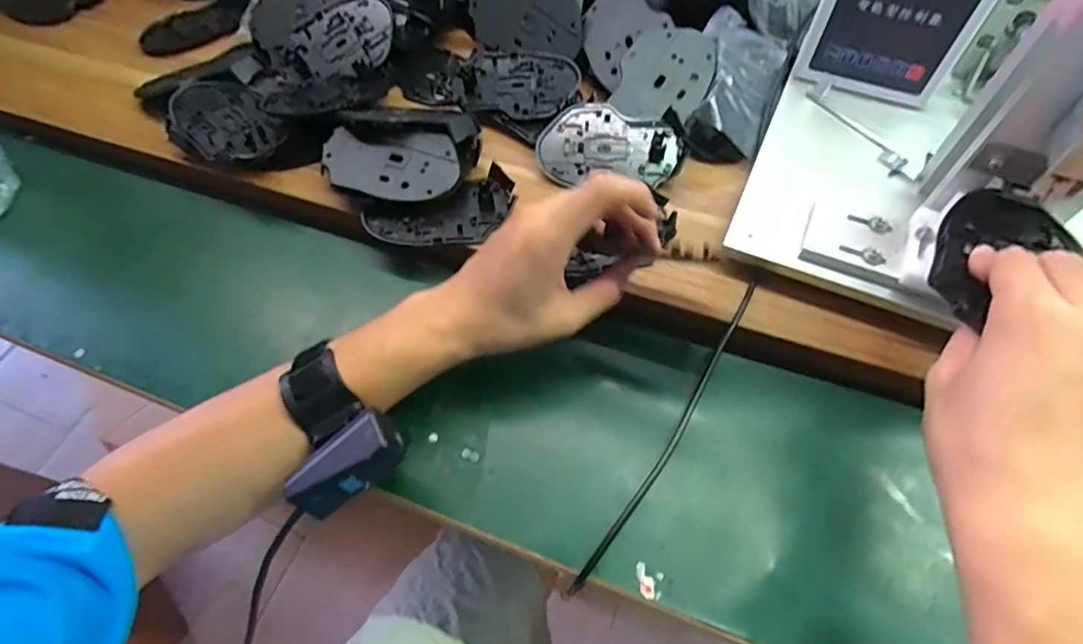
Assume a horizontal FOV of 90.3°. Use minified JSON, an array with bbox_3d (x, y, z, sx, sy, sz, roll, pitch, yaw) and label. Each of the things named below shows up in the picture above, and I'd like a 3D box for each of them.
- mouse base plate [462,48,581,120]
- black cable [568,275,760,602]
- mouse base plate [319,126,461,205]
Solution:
[{"bbox_3d":[-0.018,-0.212,0.473,0.097,0.011,0.070,6,60,5],"label":"mouse base plate"},{"bbox_3d":[0.087,0.066,0.343,0.012,0.027,0.236,31,65,18],"label":"black cable"},{"bbox_3d":[-0.119,-0.123,0.422,0.105,0.007,0.066,4,65,3],"label":"mouse base plate"}]

